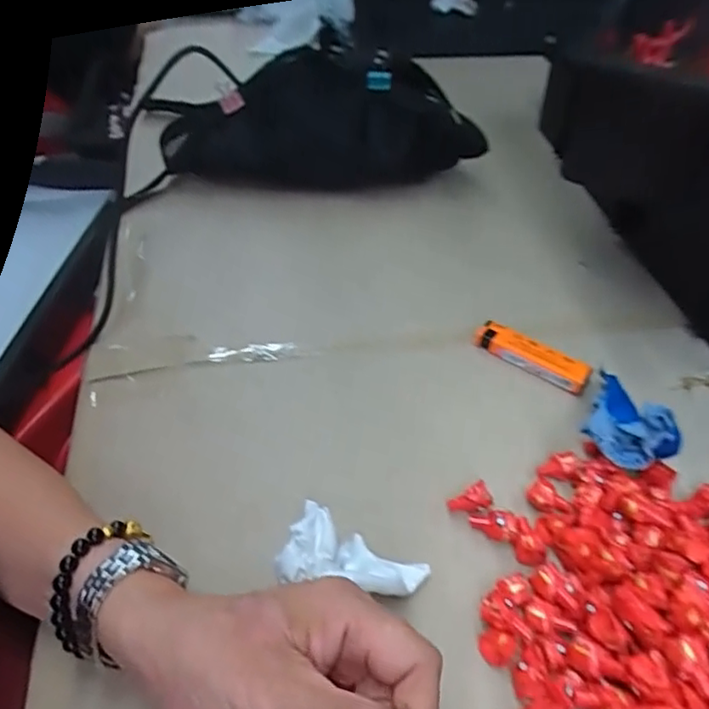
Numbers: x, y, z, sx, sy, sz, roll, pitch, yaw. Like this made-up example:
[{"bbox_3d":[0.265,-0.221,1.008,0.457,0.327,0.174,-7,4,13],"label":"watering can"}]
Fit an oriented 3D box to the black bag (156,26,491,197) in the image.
[{"bbox_3d":[-0.031,-0.215,0.567,0.277,0.106,0.083,3,49,2],"label":"black bag"}]

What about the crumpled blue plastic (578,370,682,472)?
[{"bbox_3d":[0.175,0.036,0.379,0.054,0.037,0.066,24,52,19],"label":"crumpled blue plastic"}]

